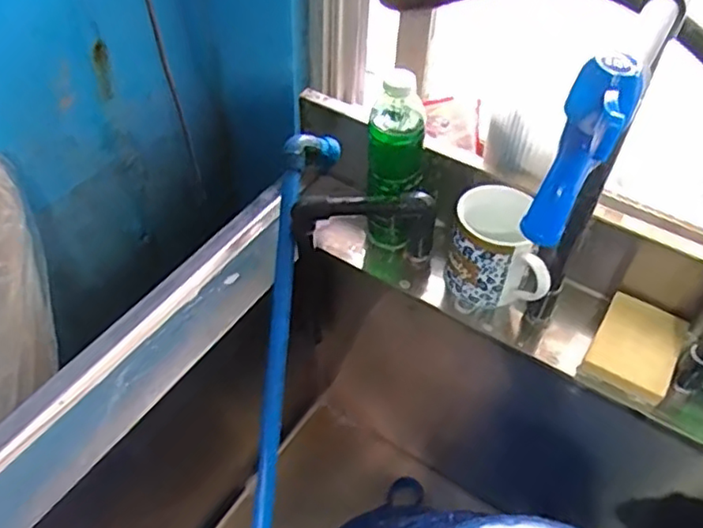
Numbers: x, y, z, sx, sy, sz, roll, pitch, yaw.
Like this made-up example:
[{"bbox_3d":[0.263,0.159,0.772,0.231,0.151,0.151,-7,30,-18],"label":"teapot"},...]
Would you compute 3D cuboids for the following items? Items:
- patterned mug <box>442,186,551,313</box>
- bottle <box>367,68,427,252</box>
[{"bbox_3d":[0.150,-0.010,0.672,0.093,0.101,0.111,2,48,1],"label":"patterned mug"},{"bbox_3d":[0.044,-0.100,0.681,0.053,0.215,0.051,15,49,13],"label":"bottle"}]

